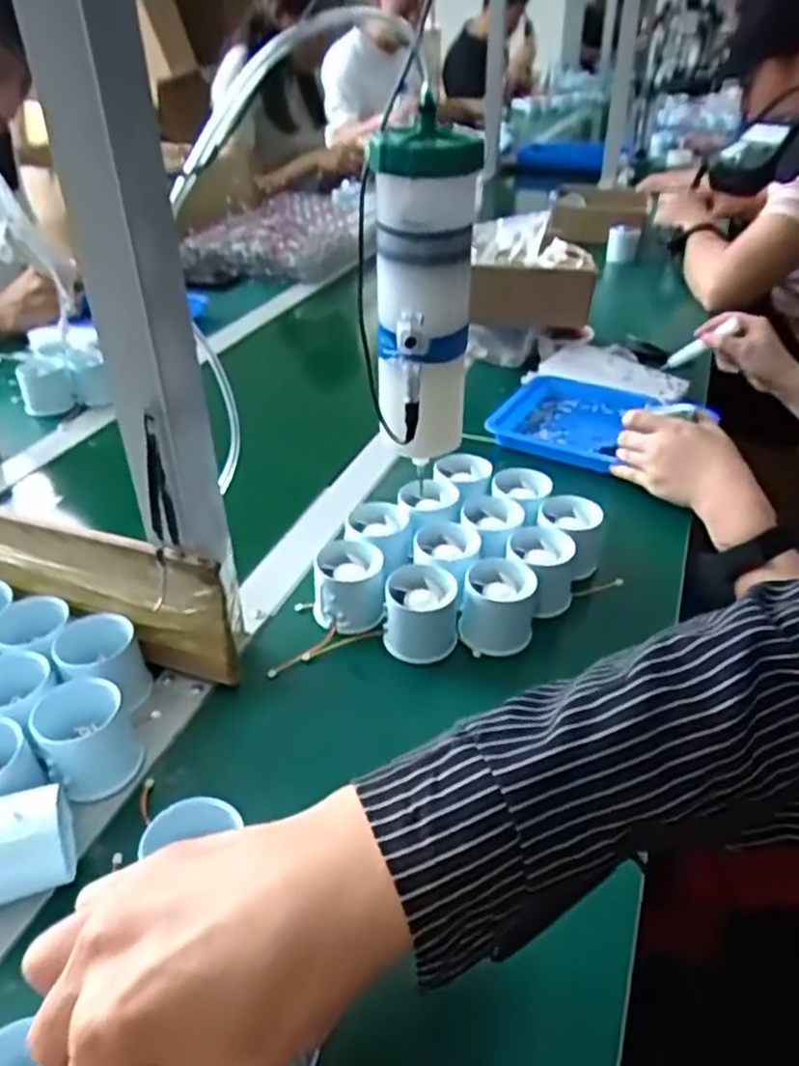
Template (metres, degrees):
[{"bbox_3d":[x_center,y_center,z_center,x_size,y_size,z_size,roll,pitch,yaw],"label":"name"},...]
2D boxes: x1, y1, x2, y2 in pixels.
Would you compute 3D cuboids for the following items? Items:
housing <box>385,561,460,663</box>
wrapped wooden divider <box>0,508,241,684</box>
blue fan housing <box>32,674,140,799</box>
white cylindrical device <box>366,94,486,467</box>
[{"bbox_3d":[0.015,0.059,0.548,0.053,0.045,0.057,-1,35,1],"label":"housing"},{"bbox_3d":[-0.297,0.019,0.550,0.396,0.092,0.017,13,37,19],"label":"wrapped wooden divider"},{"bbox_3d":[-0.189,0.123,0.457,0.048,0.050,0.057,-24,41,-29],"label":"blue fan housing"},{"bbox_3d":[0.014,-0.131,0.427,0.059,0.173,0.050,-2,35,-1],"label":"white cylindrical device"}]

